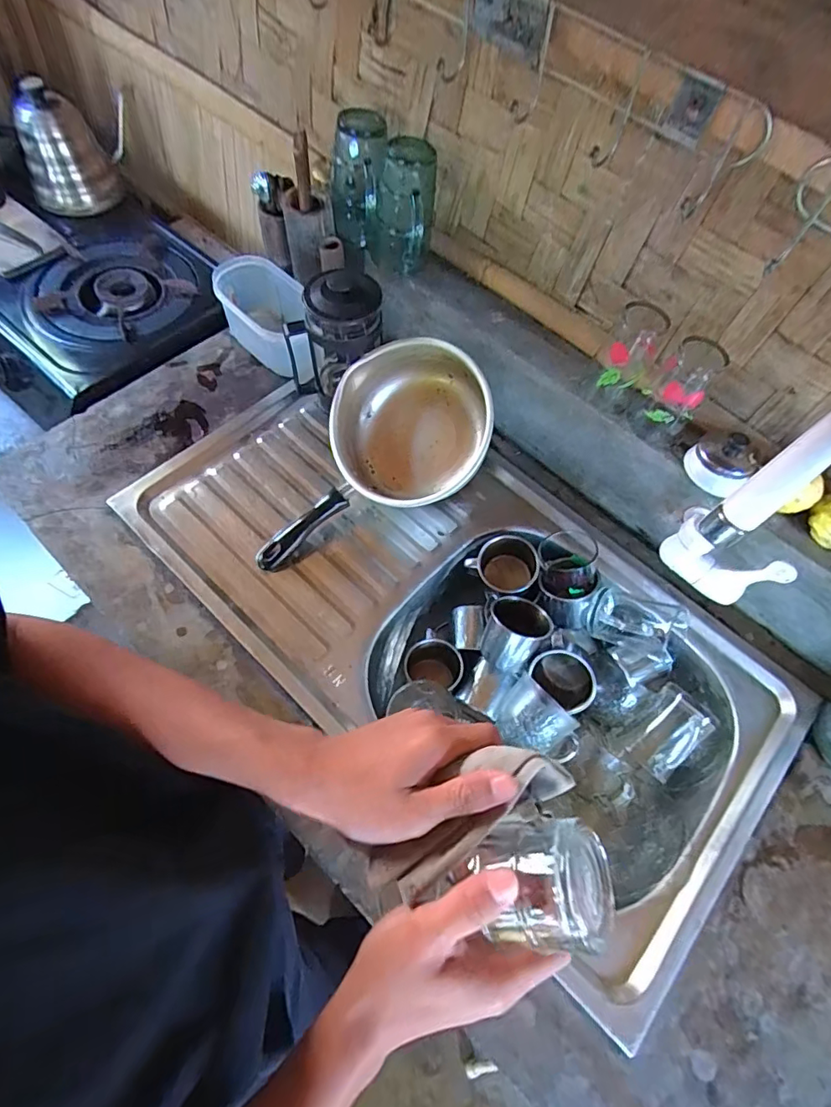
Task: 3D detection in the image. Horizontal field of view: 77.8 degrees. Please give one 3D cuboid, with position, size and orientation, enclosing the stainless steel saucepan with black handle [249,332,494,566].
[{"bbox_3d":[-0.060,-0.128,0.628,0.314,0.127,0.185,-27,91,14],"label":"stainless steel saucepan with black handle"}]

